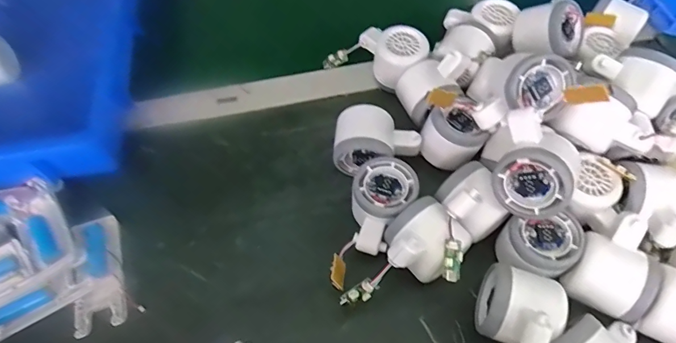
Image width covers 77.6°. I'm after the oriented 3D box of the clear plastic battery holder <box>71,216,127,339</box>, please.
[{"bbox_3d":[-0.216,0.093,0.379,0.040,0.019,0.099,-16,61,-9],"label":"clear plastic battery holder"}]

